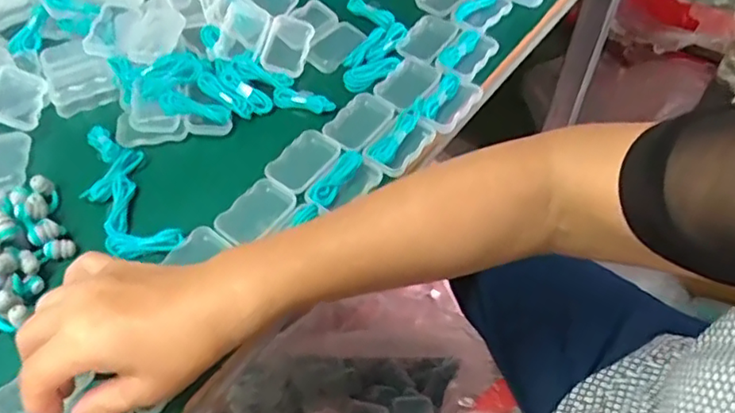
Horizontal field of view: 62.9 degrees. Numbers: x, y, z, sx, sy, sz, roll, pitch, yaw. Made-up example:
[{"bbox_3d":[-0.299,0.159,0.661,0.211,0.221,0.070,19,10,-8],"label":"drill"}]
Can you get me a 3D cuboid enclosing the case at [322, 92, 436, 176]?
[{"bbox_3d":[0.007,-0.060,0.474,0.079,0.013,0.057,33,62,22],"label":"case"}]

